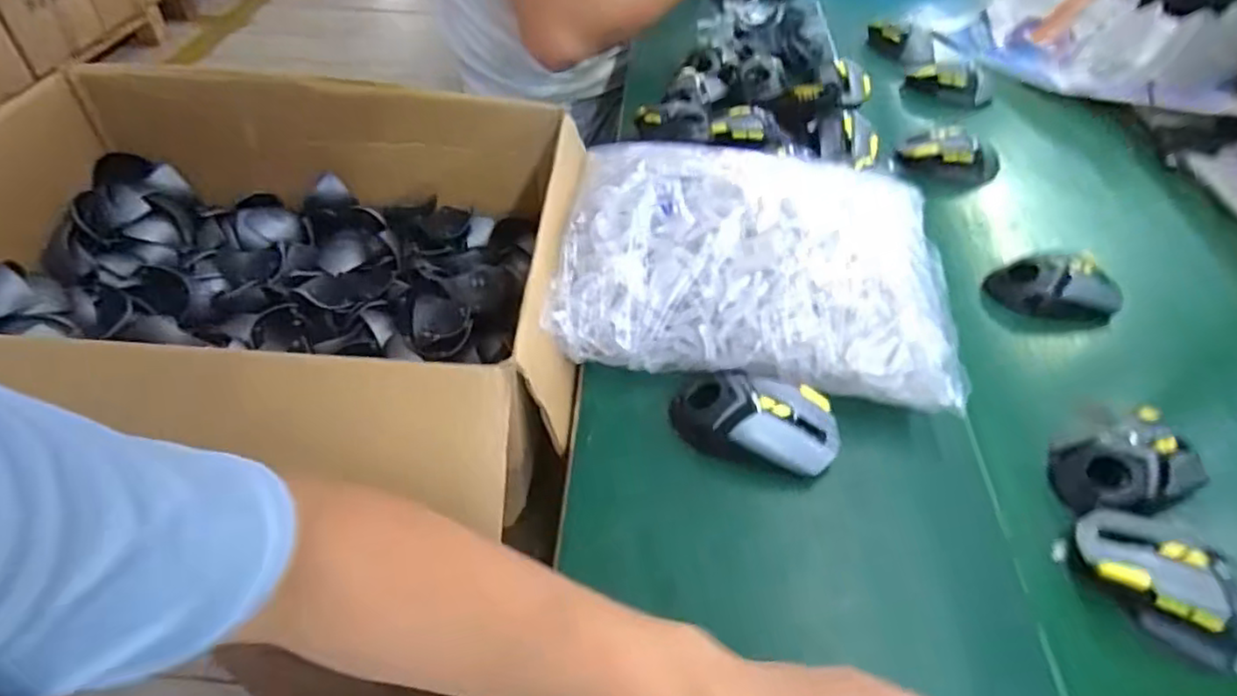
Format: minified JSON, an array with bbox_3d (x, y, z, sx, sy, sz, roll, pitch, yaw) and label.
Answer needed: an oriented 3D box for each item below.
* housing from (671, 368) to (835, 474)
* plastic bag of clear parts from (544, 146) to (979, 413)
[{"bbox_3d":[0.098,0.049,0.485,0.120,0.036,0.063,14,47,13],"label":"housing"},{"bbox_3d":[0.112,-0.076,0.559,0.308,0.074,0.231,8,48,4],"label":"plastic bag of clear parts"}]

